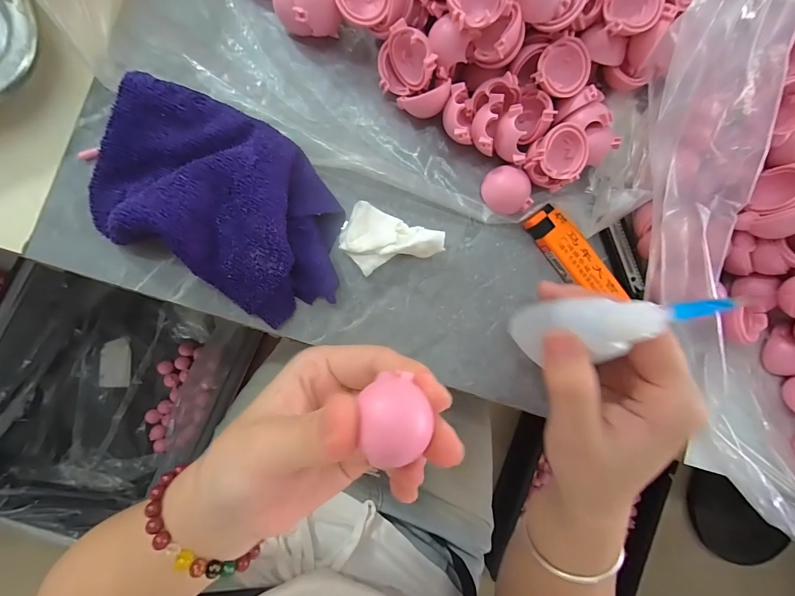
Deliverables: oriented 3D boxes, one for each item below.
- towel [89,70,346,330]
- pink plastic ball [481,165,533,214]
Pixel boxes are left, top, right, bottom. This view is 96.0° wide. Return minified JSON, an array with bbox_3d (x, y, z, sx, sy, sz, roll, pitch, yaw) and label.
[{"bbox_3d":[-0.086,-0.050,0.186,0.136,0.036,0.088,36,85,-7],"label":"towel"},{"bbox_3d":[0.066,-0.065,0.218,0.026,0.012,0.027,0,89,-8],"label":"pink plastic ball"}]

